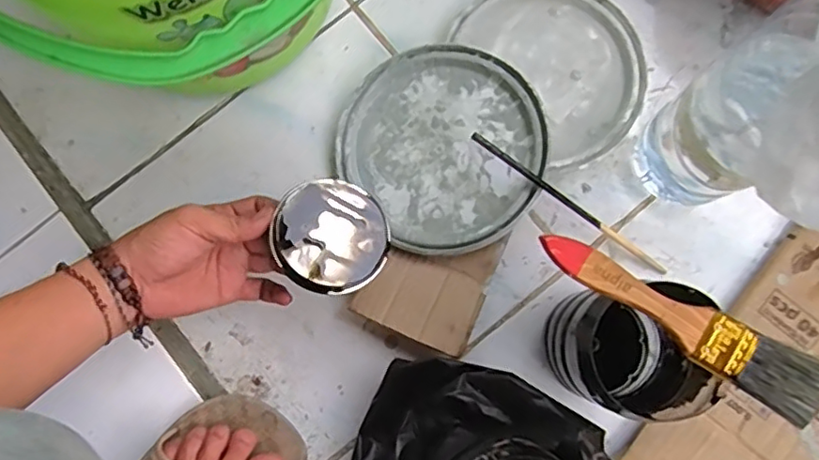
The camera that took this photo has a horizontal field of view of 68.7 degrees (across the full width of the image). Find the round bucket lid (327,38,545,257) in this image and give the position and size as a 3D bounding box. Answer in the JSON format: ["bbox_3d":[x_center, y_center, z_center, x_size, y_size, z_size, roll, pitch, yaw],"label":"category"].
[{"bbox_3d":[0.029,-0.072,0.506,0.159,0.030,0.171,0,79,0],"label":"round bucket lid"}]

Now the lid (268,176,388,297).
[{"bbox_3d":[-0.057,0.004,0.434,0.080,0.007,0.083,5,72,-15],"label":"lid"}]

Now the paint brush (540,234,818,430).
[{"bbox_3d":[0.152,0.049,0.335,0.168,0.010,0.034,32,85,6],"label":"paint brush"}]

